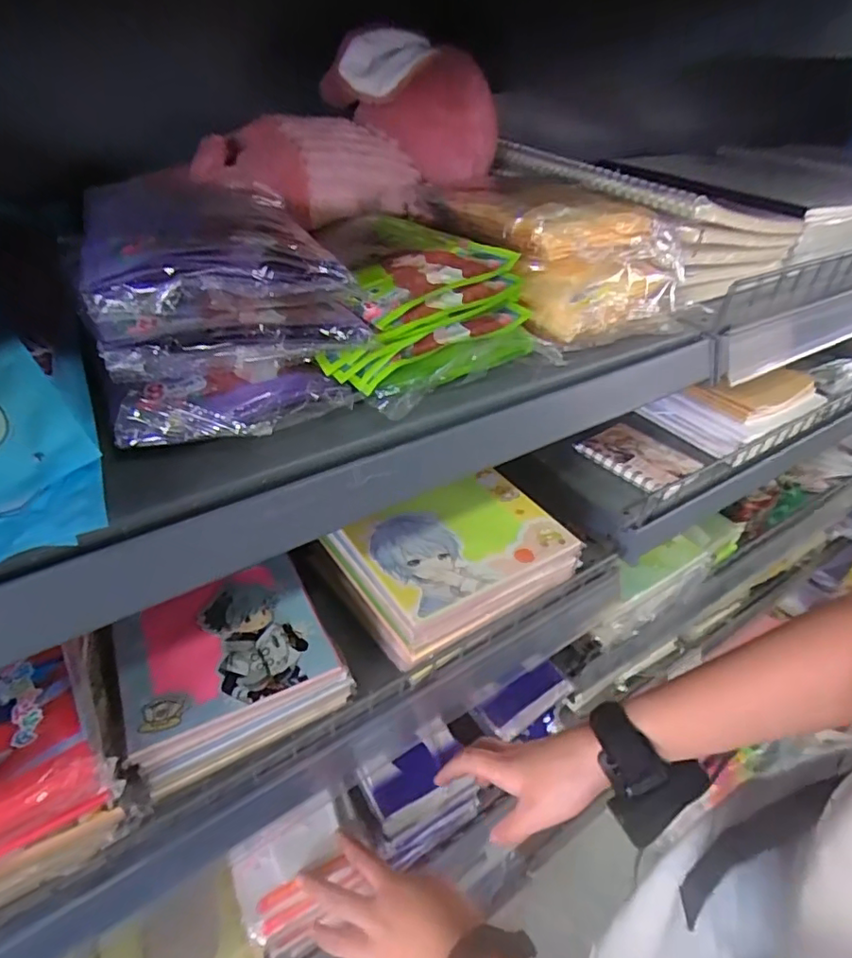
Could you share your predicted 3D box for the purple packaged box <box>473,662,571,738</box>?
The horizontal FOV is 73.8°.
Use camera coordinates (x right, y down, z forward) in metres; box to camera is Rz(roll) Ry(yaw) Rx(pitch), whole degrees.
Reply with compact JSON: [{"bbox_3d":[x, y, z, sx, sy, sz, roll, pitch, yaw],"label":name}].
[{"bbox_3d":[0.104,0.228,0.595,0.105,0.027,0.041,-23,47,-30],"label":"purple packaged box"}]

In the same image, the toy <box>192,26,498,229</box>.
[{"bbox_3d":[-0.055,-0.263,0.418,0.222,0.101,0.094,-26,48,-33],"label":"toy"}]

